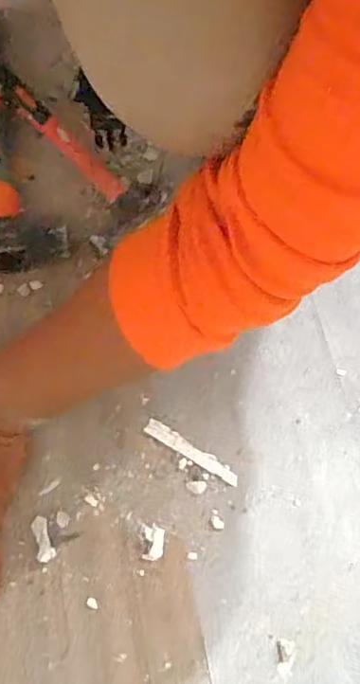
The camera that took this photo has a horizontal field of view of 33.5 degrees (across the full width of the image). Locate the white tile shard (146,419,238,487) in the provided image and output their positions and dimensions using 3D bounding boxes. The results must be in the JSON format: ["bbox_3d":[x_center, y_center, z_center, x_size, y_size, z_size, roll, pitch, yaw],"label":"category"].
[{"bbox_3d":[0.010,0.086,0.473,0.082,0.004,0.013,30,68,11],"label":"white tile shard"}]

